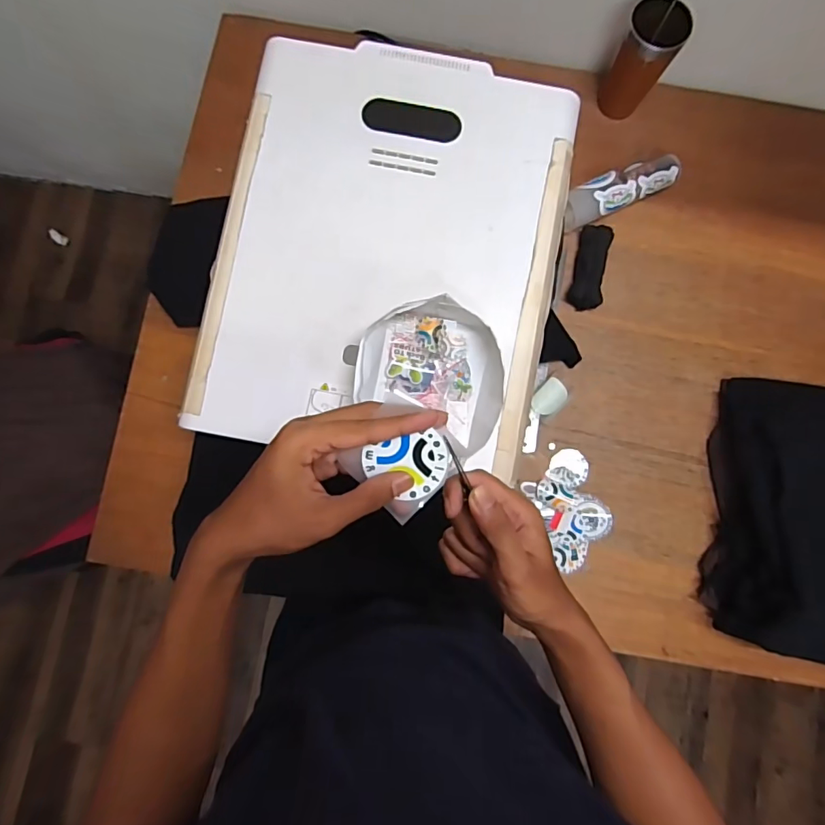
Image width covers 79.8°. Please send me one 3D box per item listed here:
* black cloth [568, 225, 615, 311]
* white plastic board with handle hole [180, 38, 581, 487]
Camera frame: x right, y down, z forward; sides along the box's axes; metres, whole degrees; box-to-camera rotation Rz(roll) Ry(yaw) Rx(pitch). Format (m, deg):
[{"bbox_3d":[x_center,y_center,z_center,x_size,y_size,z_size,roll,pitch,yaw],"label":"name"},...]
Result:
[{"bbox_3d":[0.272,-0.221,0.750,0.047,0.030,0.126,12,83,-1],"label":"black cloth"},{"bbox_3d":[-0.030,-0.199,0.595,0.402,0.034,0.505,10,83,-1],"label":"white plastic board with handle hole"}]

